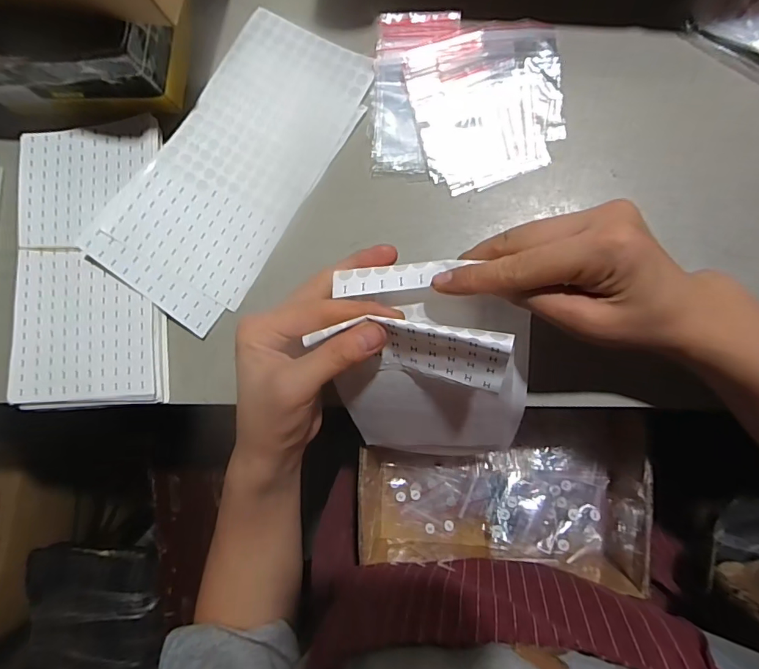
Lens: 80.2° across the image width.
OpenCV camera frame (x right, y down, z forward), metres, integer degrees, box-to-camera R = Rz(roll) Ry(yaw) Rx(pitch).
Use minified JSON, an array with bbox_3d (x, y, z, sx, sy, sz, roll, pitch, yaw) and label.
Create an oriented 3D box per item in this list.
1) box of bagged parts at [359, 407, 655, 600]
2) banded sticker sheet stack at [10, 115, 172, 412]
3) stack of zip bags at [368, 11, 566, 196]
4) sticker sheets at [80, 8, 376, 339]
[{"bbox_3d":[0.110,0.148,0.424,0.247,0.074,0.157,2,88,8],"label":"box of bagged parts"},{"bbox_3d":[-0.238,-0.058,0.371,0.126,0.019,0.231,-3,87,8],"label":"banded sticker sheet stack"},{"bbox_3d":[0.065,-0.180,0.349,0.144,0.011,0.129,9,89,8],"label":"stack of zip bags"},{"bbox_3d":[-0.117,-0.135,0.359,0.125,0.031,0.249,34,92,8],"label":"sticker sheets"}]

